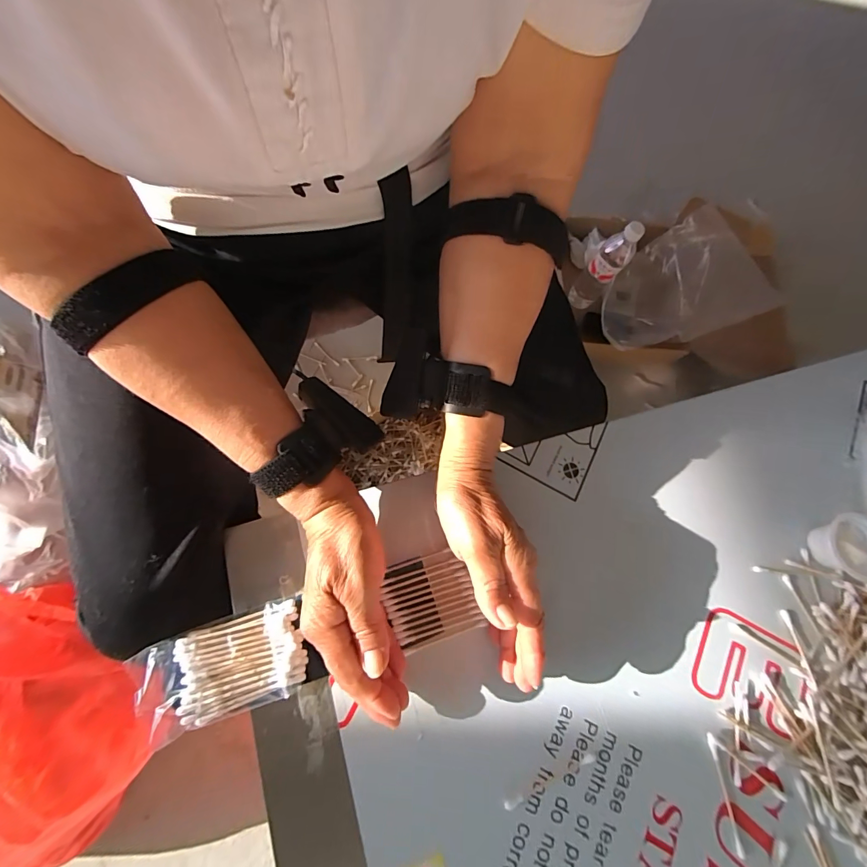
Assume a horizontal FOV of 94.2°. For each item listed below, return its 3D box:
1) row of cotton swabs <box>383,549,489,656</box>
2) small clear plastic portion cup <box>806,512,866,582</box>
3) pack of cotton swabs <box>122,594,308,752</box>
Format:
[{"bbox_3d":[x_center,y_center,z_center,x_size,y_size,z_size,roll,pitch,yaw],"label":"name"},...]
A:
[{"bbox_3d":[-0.003,0.130,0.318,0.065,0.006,0.063,-17,73,-8],"label":"row of cotton swabs"},{"bbox_3d":[0.357,0.097,0.344,0.054,0.022,0.052,-20,73,-9],"label":"small clear plastic portion cup"},{"bbox_3d":[-0.148,0.165,0.283,0.106,0.018,0.061,-17,77,-10],"label":"pack of cotton swabs"}]

